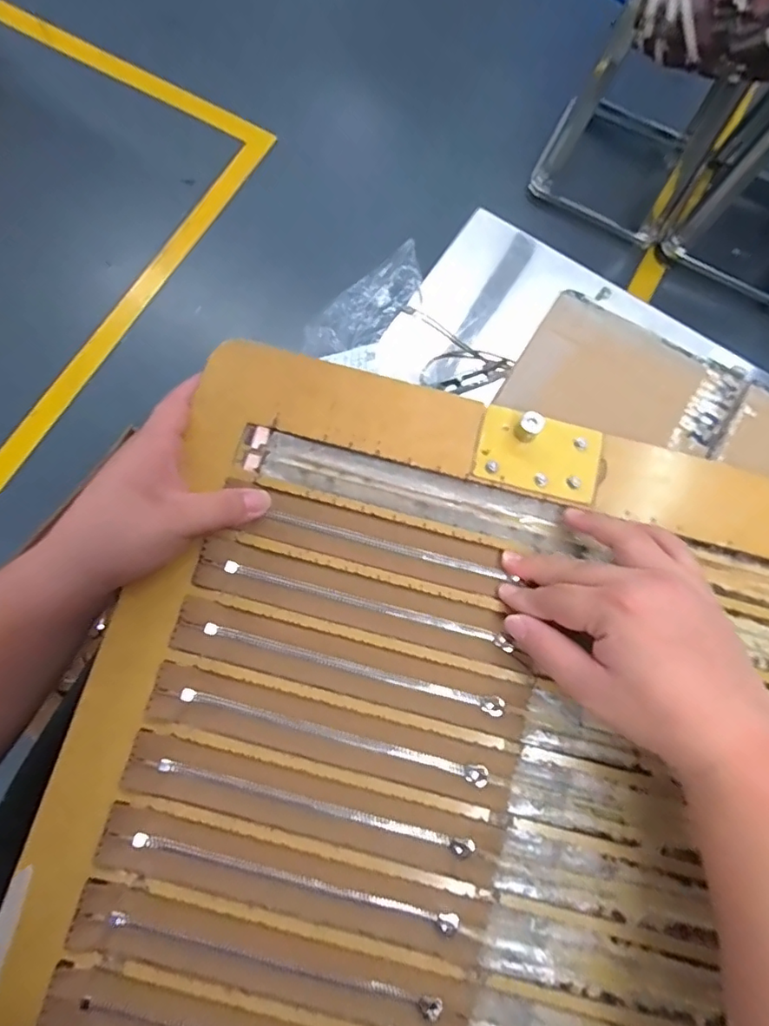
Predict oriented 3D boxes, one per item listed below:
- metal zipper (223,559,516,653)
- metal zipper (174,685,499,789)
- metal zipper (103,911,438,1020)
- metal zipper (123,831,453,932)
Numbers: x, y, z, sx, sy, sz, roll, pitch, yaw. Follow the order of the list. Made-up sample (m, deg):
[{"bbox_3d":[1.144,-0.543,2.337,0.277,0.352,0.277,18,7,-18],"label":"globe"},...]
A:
[{"bbox_3d":[-0.010,0.059,0.352,0.191,0.004,0.009,15,76,2],"label":"metal zipper"},{"bbox_3d":[-0.030,0.135,0.330,0.192,0.004,0.011,16,76,2],"label":"metal zipper"},{"bbox_3d":[-0.061,0.252,0.303,0.188,0.005,0.011,14,76,2],"label":"metal zipper"},{"bbox_3d":[-0.051,0.214,0.315,0.191,0.010,0.009,15,76,2],"label":"metal zipper"}]

